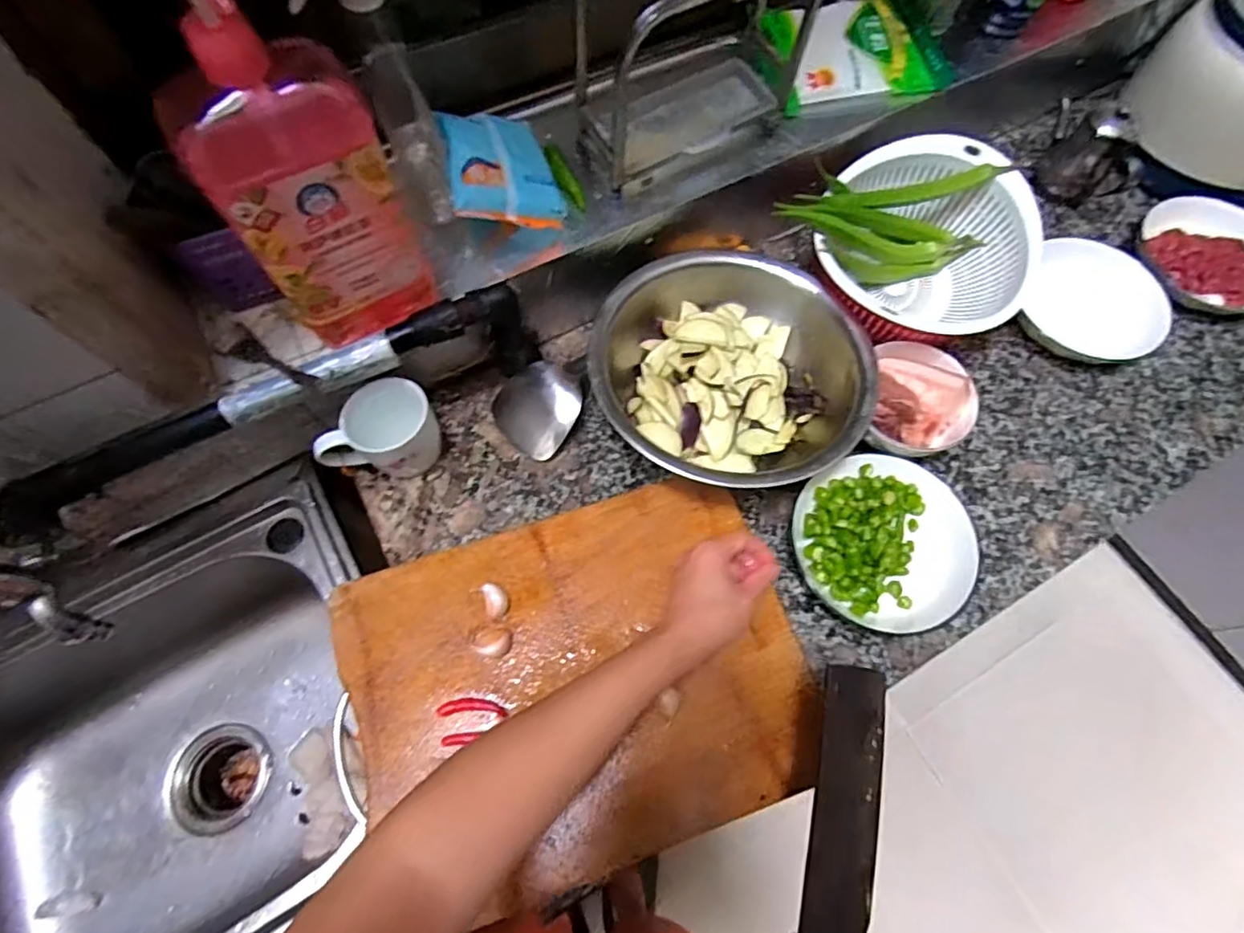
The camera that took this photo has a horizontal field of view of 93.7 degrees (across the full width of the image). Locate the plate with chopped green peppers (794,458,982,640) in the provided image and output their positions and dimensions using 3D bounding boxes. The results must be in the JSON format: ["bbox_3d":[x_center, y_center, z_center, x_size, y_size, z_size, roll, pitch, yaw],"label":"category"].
[{"bbox_3d":[0.254,0.072,0.567,0.157,0.038,0.166,0,67,-1],"label":"plate with chopped green peppers"}]

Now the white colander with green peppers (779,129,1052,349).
[{"bbox_3d":[0.324,-0.242,0.658,0.247,0.099,0.230,-14,68,-7],"label":"white colander with green peppers"}]

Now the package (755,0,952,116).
[{"bbox_3d":[0.252,-0.469,0.664,0.225,0.056,0.124,-15,68,-8],"label":"package"}]

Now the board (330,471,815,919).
[{"bbox_3d":[-0.034,0.190,0.521,0.384,0.031,0.295,-18,68,-9],"label":"board"}]

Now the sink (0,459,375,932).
[{"bbox_3d":[-0.470,0.303,0.590,0.547,0.198,0.376,-32,71,-14],"label":"sink"}]

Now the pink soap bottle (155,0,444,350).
[{"bbox_3d":[-0.229,-0.209,0.419,0.111,0.280,0.088,-28,70,-13],"label":"pink soap bottle"}]

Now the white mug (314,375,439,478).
[{"bbox_3d":[-0.233,-0.026,0.577,0.076,0.083,0.105,34,70,12],"label":"white mug"}]

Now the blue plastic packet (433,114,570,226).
[{"bbox_3d":[-0.114,-0.283,0.551,0.108,0.023,0.121,-10,79,-38],"label":"blue plastic packet"}]

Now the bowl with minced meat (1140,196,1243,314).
[{"bbox_3d":[0.720,-0.256,0.706,0.159,0.041,0.136,14,67,5],"label":"bowl with minced meat"}]

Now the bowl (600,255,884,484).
[{"bbox_3d":[0.109,-0.093,0.609,0.266,0.094,0.255,0,67,-1],"label":"bowl"}]

